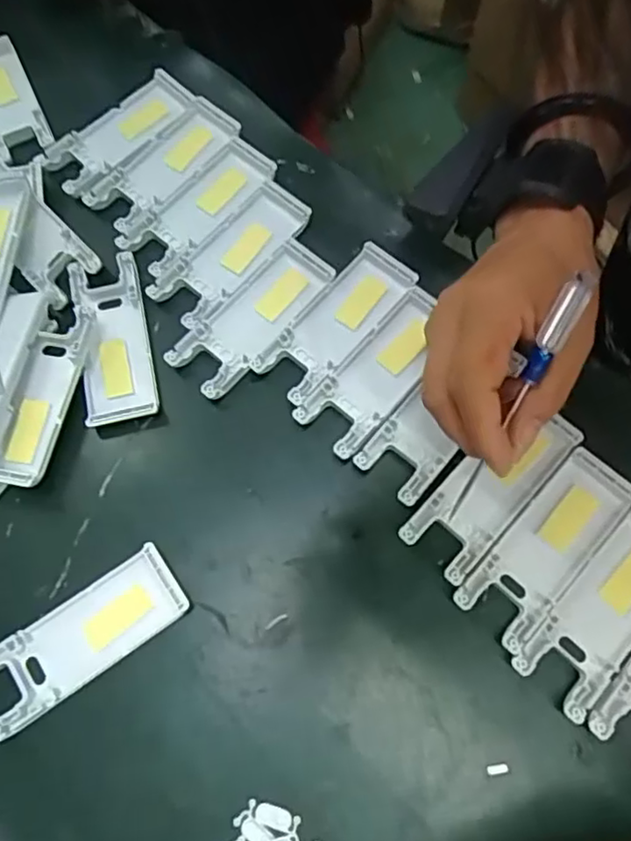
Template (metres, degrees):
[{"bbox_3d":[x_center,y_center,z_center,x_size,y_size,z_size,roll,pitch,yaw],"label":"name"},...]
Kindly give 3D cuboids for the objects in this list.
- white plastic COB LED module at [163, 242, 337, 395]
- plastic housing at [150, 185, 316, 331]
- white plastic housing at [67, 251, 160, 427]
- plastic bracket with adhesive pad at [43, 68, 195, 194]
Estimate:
[{"bbox_3d":[-0.037,-0.061,0.368,0.040,0.007,0.103,38,74,15],"label":"white plastic COB LED module"},{"bbox_3d":[-0.052,-0.102,0.381,0.041,0.006,0.102,41,75,16],"label":"plastic housing"},{"bbox_3d":[-0.116,-0.046,0.365,0.039,0.012,0.101,-13,68,-4],"label":"white plastic housing"},{"bbox_3d":[-0.130,-0.191,0.417,0.101,0.010,0.042,-43,73,-14],"label":"plastic bracket with adhesive pad"}]

